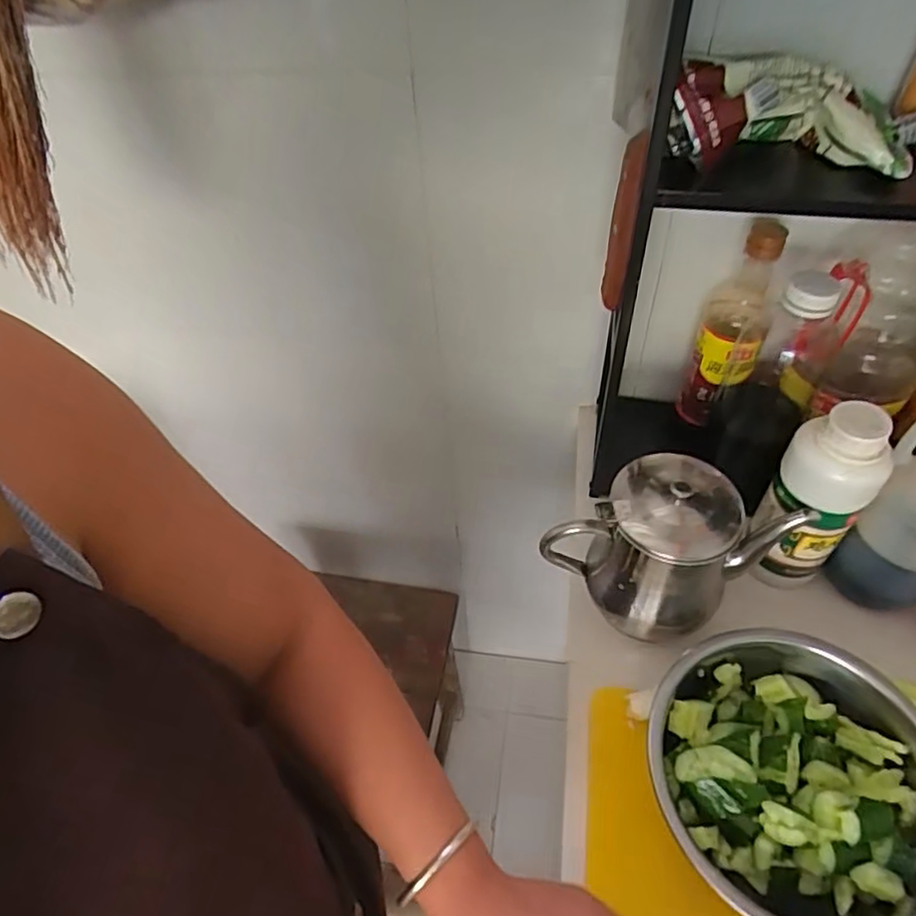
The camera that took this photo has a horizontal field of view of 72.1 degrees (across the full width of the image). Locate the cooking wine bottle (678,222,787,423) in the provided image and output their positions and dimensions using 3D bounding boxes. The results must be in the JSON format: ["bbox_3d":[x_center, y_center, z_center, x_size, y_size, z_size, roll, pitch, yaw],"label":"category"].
[{"bbox_3d":[0.269,-0.123,0.618,0.062,0.207,0.068,16,53,17],"label":"cooking wine bottle"}]

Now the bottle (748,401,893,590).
[{"bbox_3d":[0.304,0.044,0.543,0.073,0.192,0.065,20,55,20],"label":"bottle"}]

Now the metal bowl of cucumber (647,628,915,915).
[{"bbox_3d":[0.244,0.229,0.456,0.196,0.080,0.193,-2,50,3],"label":"metal bowl of cucumber"}]

